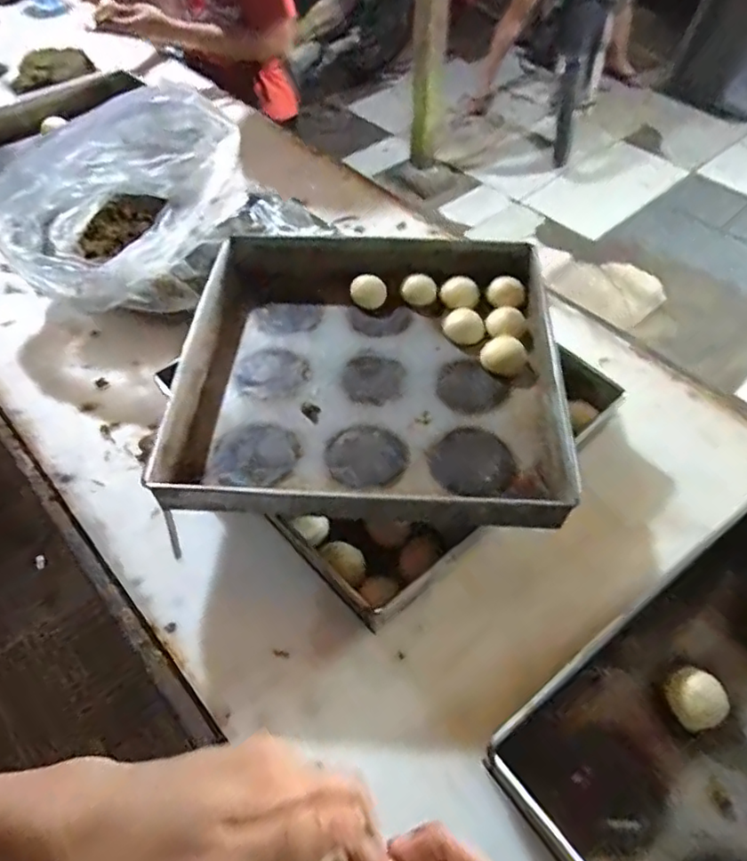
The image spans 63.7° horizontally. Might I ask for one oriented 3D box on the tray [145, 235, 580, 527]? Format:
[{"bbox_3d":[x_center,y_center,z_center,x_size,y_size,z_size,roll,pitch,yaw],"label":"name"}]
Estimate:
[{"bbox_3d":[0.018,-0.077,0.708,0.454,0.063,0.417,2,53,2],"label":"tray"}]

